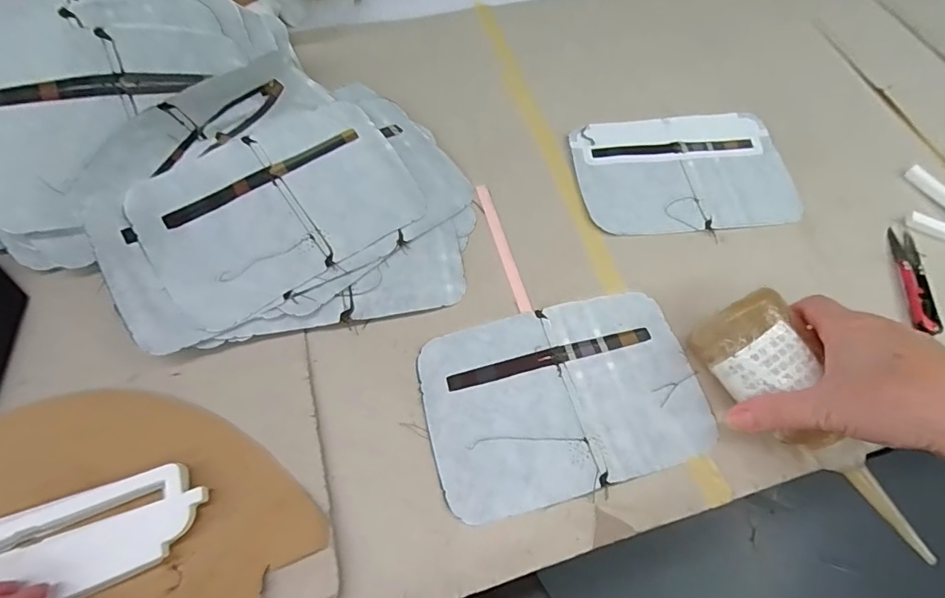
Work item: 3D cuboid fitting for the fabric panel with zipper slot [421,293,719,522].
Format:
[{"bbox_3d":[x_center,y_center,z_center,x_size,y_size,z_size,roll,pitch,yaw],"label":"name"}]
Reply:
[{"bbox_3d":[0.066,0.067,0.330,0.193,0.004,0.127,-13,64,-10],"label":"fabric panel with zipper slot"}]

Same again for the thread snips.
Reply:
[{"bbox_3d":[0.375,-0.017,0.389,0.026,0.007,0.105,16,63,5],"label":"thread snips"}]

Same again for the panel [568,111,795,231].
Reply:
[{"bbox_3d":[0.196,-0.121,0.430,0.194,0.008,0.130,-3,63,-5],"label":"panel"}]

